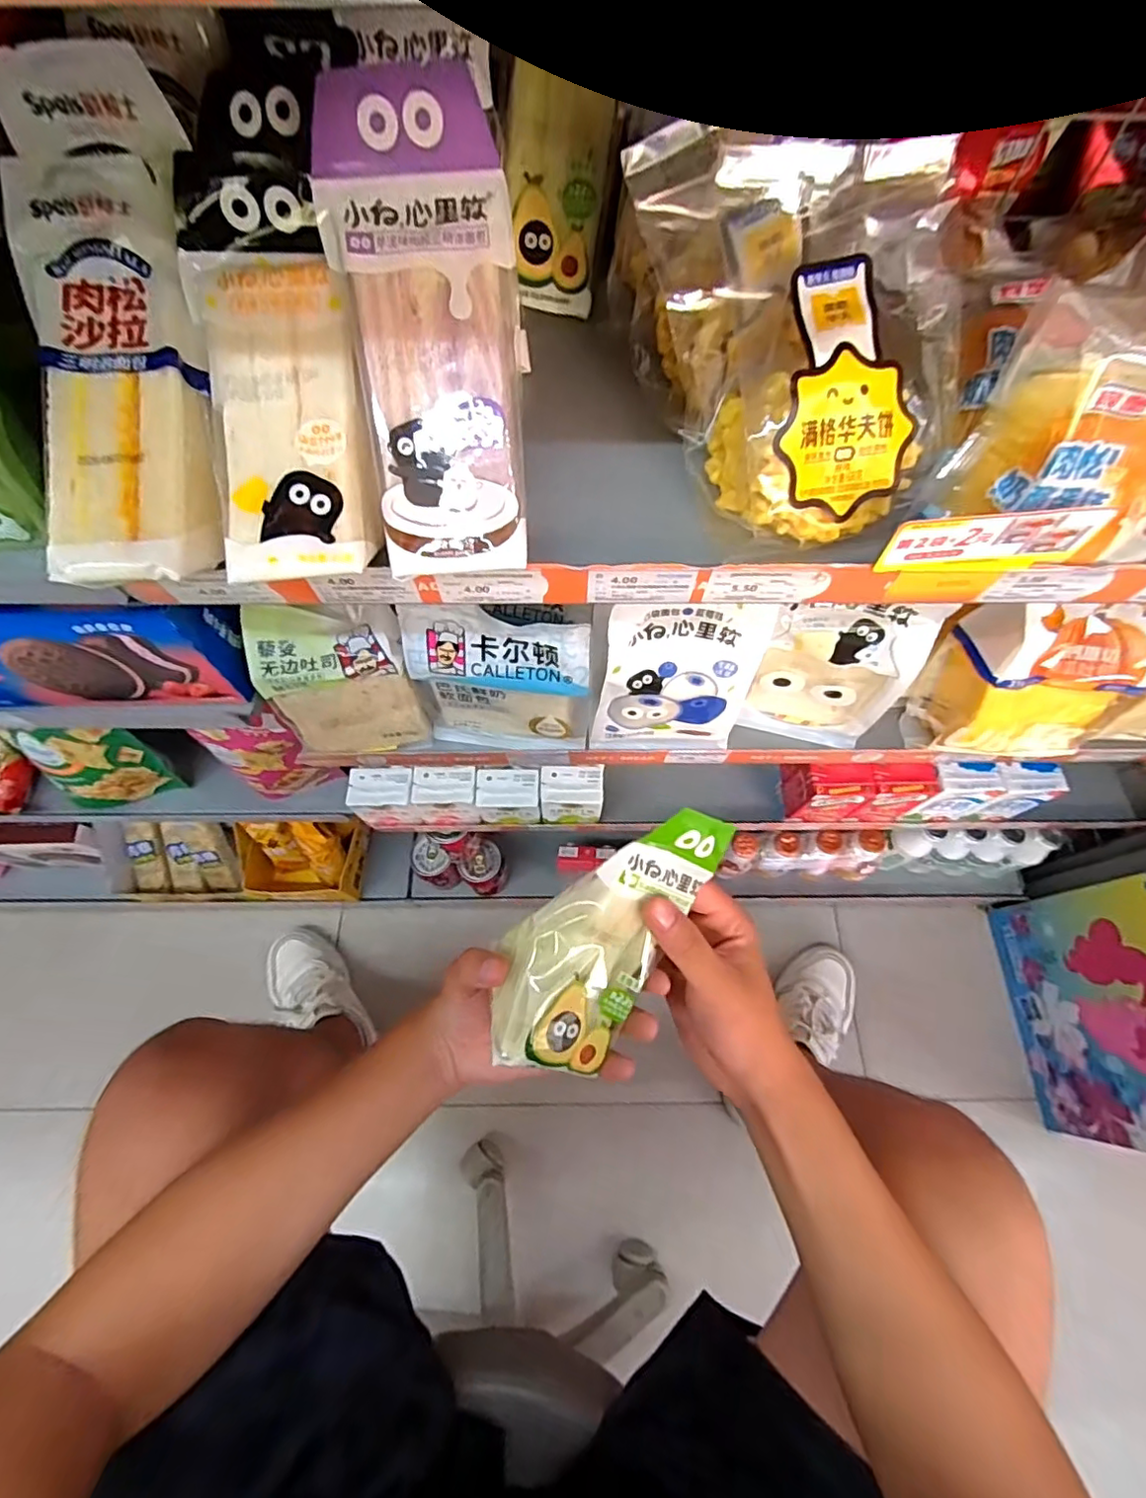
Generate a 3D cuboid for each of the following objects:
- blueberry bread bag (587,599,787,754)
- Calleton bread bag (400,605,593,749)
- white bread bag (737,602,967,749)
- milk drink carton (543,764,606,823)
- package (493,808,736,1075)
[{"bbox_3d":[0.076,-0.051,0.427,0.113,0.146,0.040,1,66,-1],"label":"blueberry bread bag"},{"bbox_3d":[-0.053,-0.046,0.445,0.130,0.147,0.035,7,66,2],"label":"Calleton bread bag"},{"bbox_3d":[0.194,-0.057,0.449,0.105,0.156,0.033,18,66,7],"label":"white bread bag"},{"bbox_3d":[-0.001,0.052,0.632,0.066,0.067,0.051,2,66,0],"label":"milk drink carton"},{"bbox_3d":[0.018,0.096,0.323,0.072,0.048,0.157,35,92,-21],"label":"package"}]

